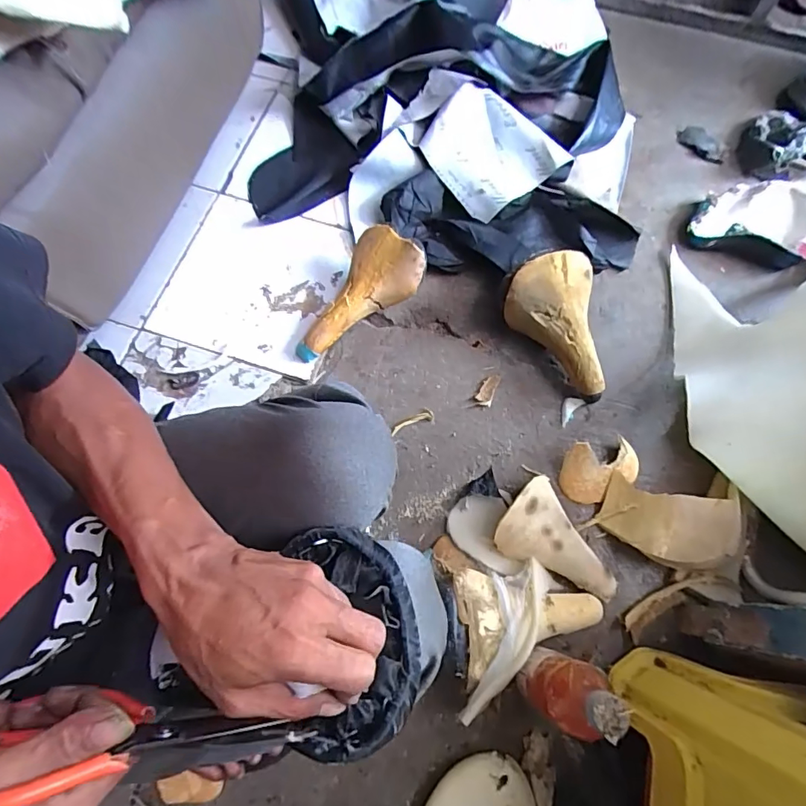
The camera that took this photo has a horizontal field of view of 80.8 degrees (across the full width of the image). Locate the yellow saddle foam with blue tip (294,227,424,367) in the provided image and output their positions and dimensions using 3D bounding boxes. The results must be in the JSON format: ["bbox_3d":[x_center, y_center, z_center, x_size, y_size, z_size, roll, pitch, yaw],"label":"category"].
[{"bbox_3d":[-0.078,-0.168,0.769,0.127,0.047,0.253,44,93,15],"label":"yellow saddle foam with blue tip"}]

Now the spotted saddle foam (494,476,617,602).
[{"bbox_3d":[0.225,0.183,0.660,0.175,0.053,0.120,25,72,10],"label":"spotted saddle foam"}]

